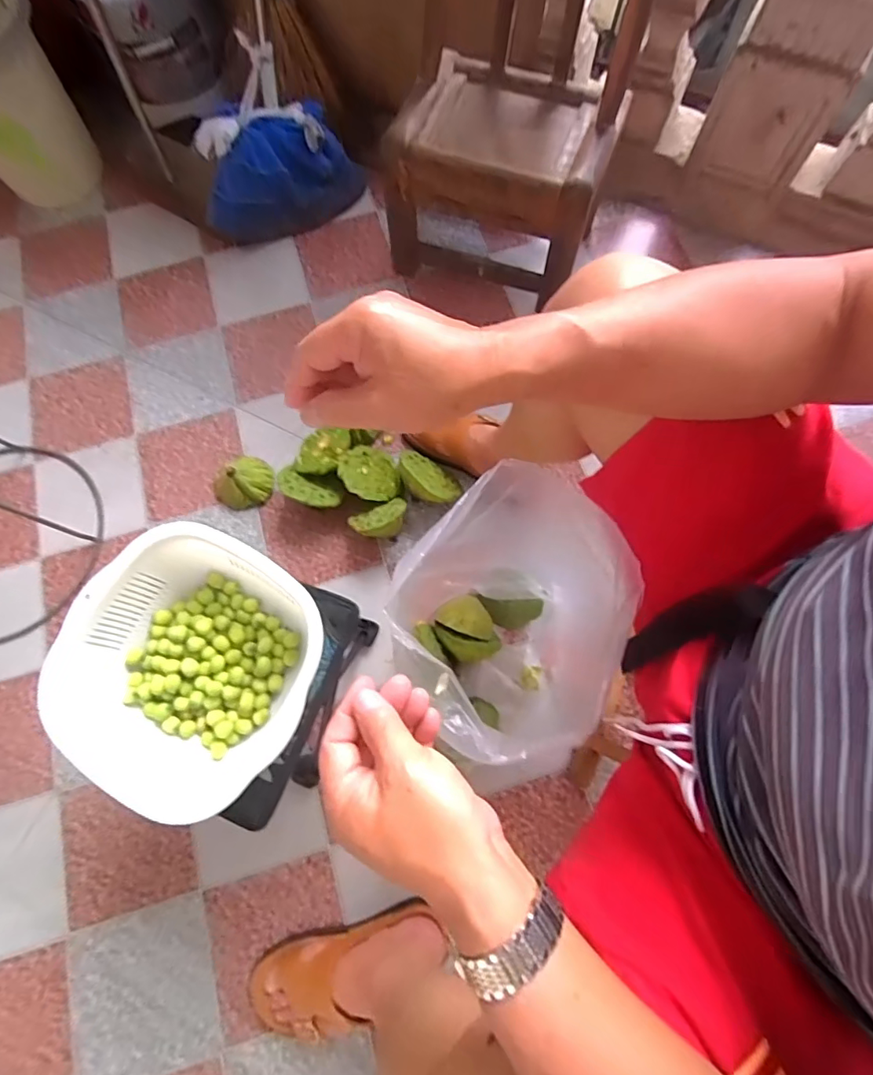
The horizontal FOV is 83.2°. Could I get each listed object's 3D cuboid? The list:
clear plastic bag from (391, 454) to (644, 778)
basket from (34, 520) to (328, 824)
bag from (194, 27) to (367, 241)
[{"bbox_3d":[0.079,0.111,0.622,0.216,0.353,0.277,3,73,1],"label":"clear plastic bag"},{"bbox_3d":[-0.266,0.135,0.543,0.259,0.091,0.261,34,76,10],"label":"basket"},{"bbox_3d":[-0.314,-0.739,0.960,0.328,0.219,0.145,-36,76,-10],"label":"bag"}]

